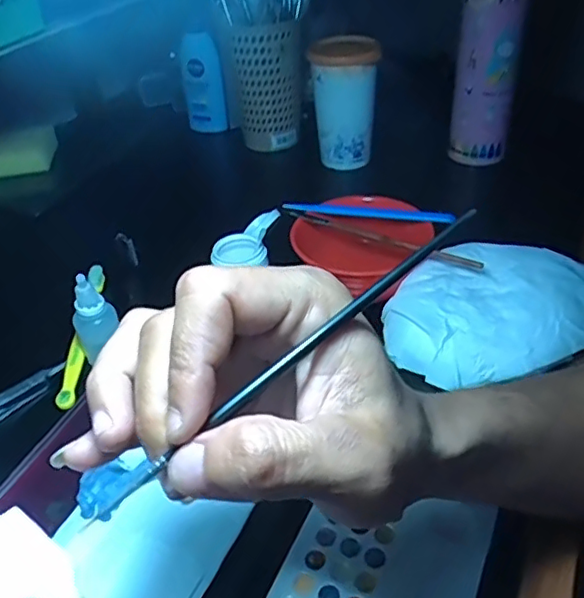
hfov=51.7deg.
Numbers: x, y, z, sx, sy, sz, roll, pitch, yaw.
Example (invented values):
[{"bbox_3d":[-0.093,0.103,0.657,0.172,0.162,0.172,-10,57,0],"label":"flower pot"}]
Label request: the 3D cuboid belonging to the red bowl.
[{"bbox_3d":[0.055,-0.043,0.490,0.101,0.047,0.087,25,47,31],"label":"red bowl"}]

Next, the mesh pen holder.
[{"bbox_3d":[-0.024,-0.258,0.713,0.074,0.135,0.081,1,39,6],"label":"mesh pen holder"}]

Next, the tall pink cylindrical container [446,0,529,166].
[{"bbox_3d":[0.198,-0.248,0.605,0.061,0.217,0.073,8,40,14],"label":"tall pink cylindrical container"}]

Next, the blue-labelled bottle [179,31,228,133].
[{"bbox_3d":[-0.111,-0.273,0.757,0.051,0.124,0.027,5,43,9],"label":"blue-labelled bottle"}]

